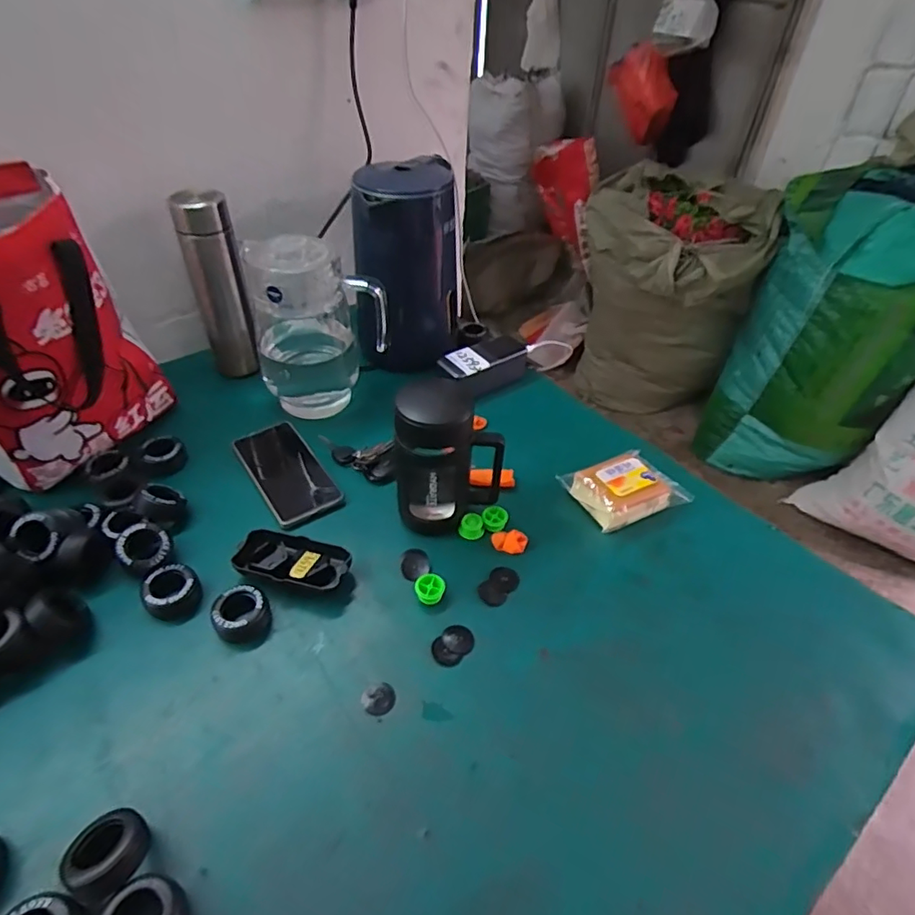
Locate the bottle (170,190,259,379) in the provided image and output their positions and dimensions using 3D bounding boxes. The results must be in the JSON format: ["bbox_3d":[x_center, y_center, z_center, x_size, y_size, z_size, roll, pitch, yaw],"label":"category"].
[{"bbox_3d":[-0.327,-0.229,0.765,0.068,0.237,0.056,-11,45,-13],"label":"bottle"}]

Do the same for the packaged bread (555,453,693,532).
[{"bbox_3d":[0.193,0.030,0.641,0.117,0.031,0.090,-16,46,-19],"label":"packaged bread"}]

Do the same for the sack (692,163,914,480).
[{"bbox_3d":[1.101,-0.375,1.582,0.507,0.806,0.500,20,46,18],"label":"sack"}]

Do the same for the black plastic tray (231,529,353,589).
[{"bbox_3d":[-0.169,0.105,0.563,0.112,0.025,0.053,12,44,11],"label":"black plastic tray"}]

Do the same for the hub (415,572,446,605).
[{"bbox_3d":[-0.027,0.129,0.551,0.027,0.016,0.028,1,43,-1],"label":"hub"}]

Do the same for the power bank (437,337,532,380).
[{"bbox_3d":[0.041,-0.147,0.799,0.137,0.017,0.049,-23,49,-25],"label":"power bank"}]

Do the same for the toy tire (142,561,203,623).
[{"bbox_3d":[-0.279,0.128,0.545,0.049,0.021,0.058,-26,50,-26],"label":"toy tire"}]

